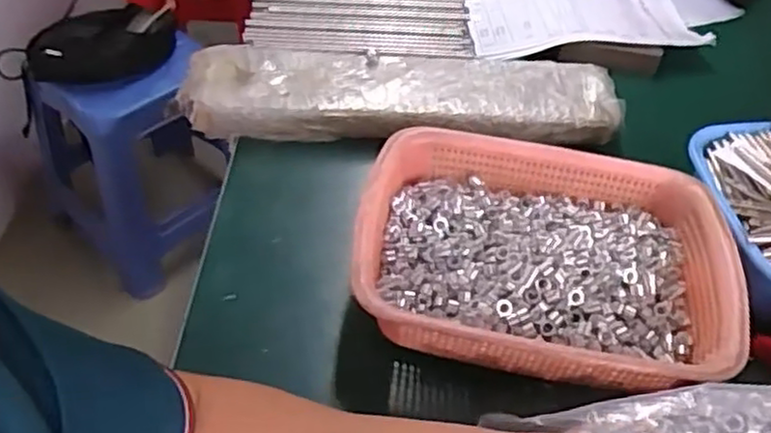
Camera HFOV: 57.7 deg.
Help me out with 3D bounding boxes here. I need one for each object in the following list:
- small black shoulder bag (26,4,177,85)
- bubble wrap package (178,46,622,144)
[{"bbox_3d":[-0.509,-0.314,1.266,0.262,0.063,0.143,-14,50,-17],"label":"small black shoulder bag"},{"bbox_3d":[0.019,-0.130,0.747,0.455,0.042,0.113,0,47,-5],"label":"bubble wrap package"}]

